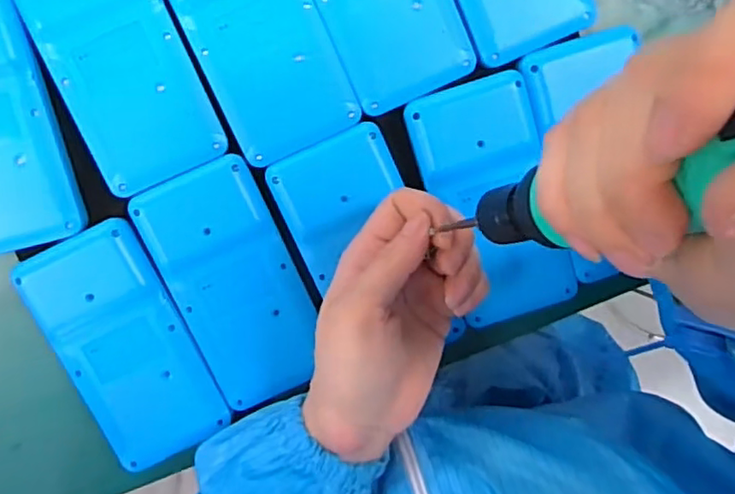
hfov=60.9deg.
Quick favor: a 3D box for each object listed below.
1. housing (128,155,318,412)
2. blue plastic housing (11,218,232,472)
[{"bbox_3d":[-0.075,0.023,0.356,0.069,0.013,0.135,-25,99,0],"label":"housing"},{"bbox_3d":[-0.137,0.058,0.356,0.070,0.012,0.135,-26,99,0],"label":"blue plastic housing"}]

